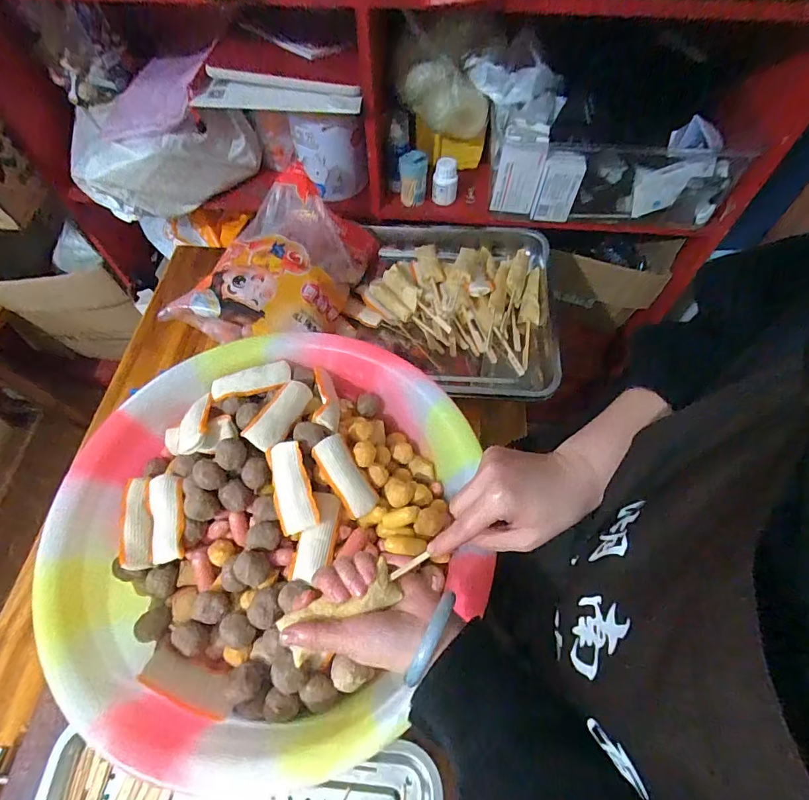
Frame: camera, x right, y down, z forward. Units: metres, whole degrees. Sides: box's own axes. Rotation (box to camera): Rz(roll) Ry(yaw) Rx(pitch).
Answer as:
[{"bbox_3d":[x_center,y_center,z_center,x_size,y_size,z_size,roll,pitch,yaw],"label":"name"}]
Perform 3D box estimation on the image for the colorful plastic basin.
[{"bbox_3d":[-0.151,0.130,0.508,0.408,0.099,0.432,-2,61,-1],"label":"colorful plastic basin"}]

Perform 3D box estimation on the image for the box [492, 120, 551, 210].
[{"bbox_3d":[0.193,-0.391,0.758,0.070,0.126,0.083,12,62,7],"label":"box"}]

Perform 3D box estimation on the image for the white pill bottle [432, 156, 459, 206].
[{"bbox_3d":[0.072,-0.386,0.795,0.043,0.084,0.041,4,61,2],"label":"white pill bottle"}]

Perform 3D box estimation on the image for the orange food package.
[{"bbox_3d":[-0.182,-0.210,0.686,0.191,0.121,0.302,19,63,10],"label":"orange food package"}]

